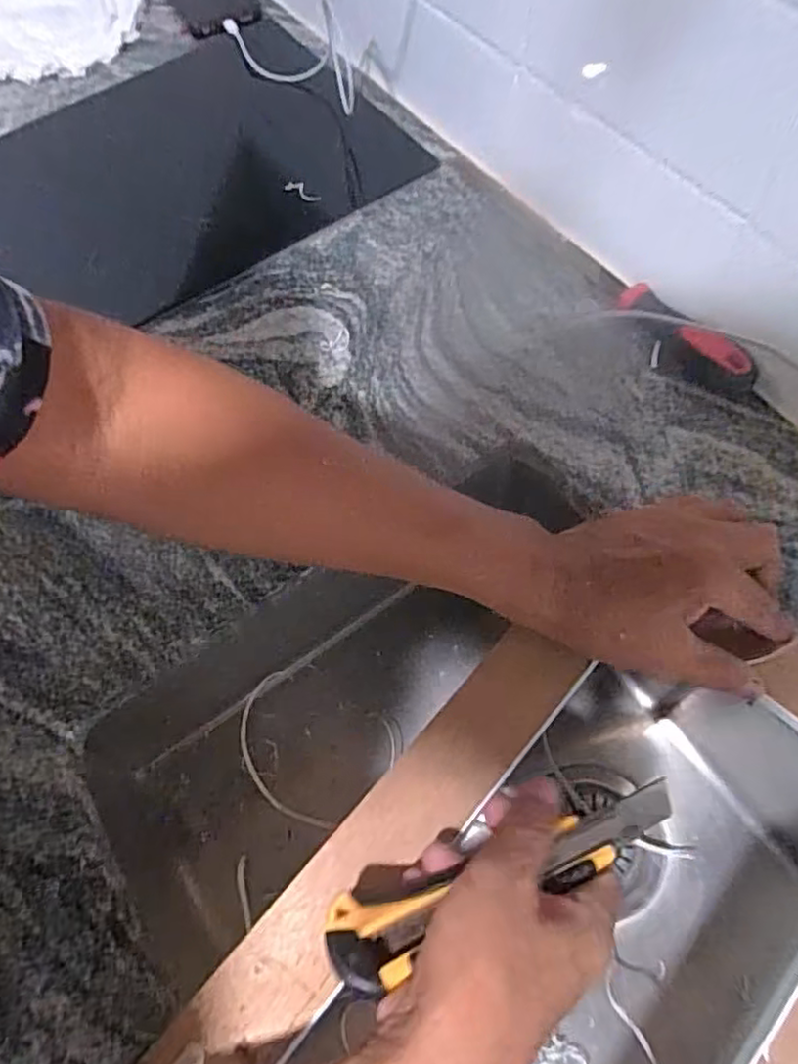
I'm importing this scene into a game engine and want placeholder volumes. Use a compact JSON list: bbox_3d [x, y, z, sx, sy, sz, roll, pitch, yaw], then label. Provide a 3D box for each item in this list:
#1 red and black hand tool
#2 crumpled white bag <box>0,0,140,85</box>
[{"bbox_3d":[0.190,-0.131,0.440,0.034,0.036,0.108,-39,69,-14],"label":"red and black hand tool"},{"bbox_3d":[-0.351,-0.531,0.670,0.175,0.018,0.192,29,70,15],"label":"crumpled white bag"}]

